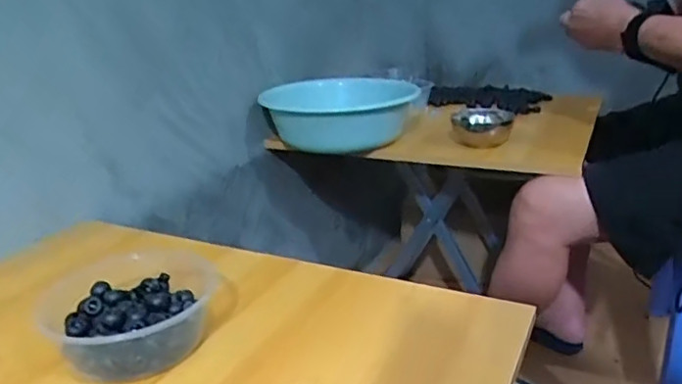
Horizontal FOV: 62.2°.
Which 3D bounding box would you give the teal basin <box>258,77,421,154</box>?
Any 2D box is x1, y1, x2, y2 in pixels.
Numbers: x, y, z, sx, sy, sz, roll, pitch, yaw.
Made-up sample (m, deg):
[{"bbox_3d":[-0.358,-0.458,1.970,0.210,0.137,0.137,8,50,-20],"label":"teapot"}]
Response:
[{"bbox_3d":[0.009,-0.124,0.953,0.220,0.099,0.199,6,21,21],"label":"teal basin"}]

